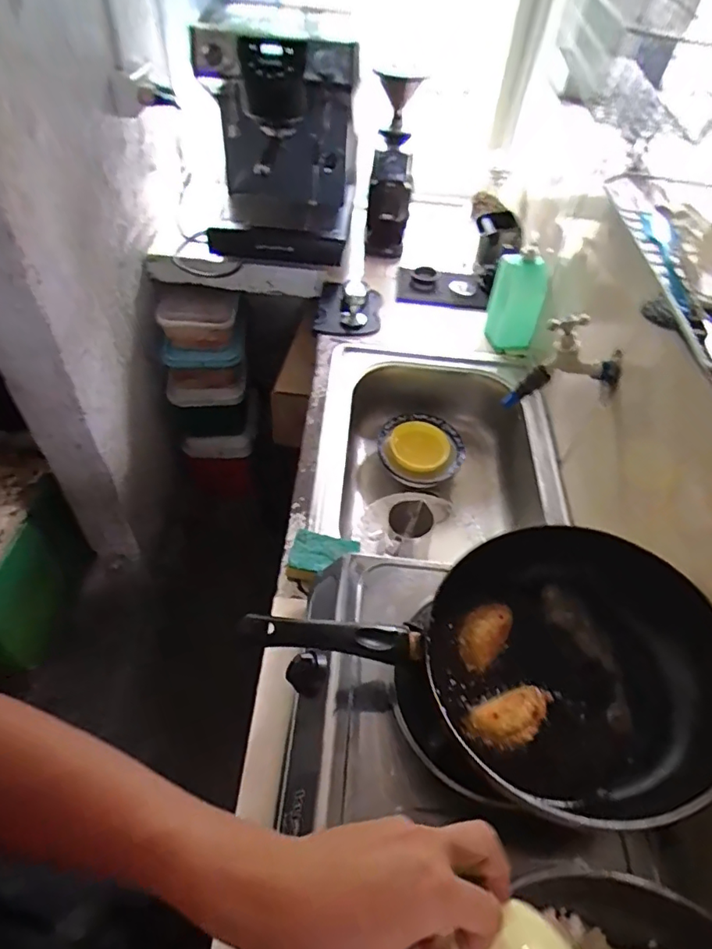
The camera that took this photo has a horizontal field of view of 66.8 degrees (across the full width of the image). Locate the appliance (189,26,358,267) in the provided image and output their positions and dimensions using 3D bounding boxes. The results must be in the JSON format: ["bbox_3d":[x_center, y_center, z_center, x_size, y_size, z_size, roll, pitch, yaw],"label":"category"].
[{"bbox_3d":[-0.165,-0.695,1.187,0.316,0.436,0.268,1,51,-4],"label":"appliance"}]

